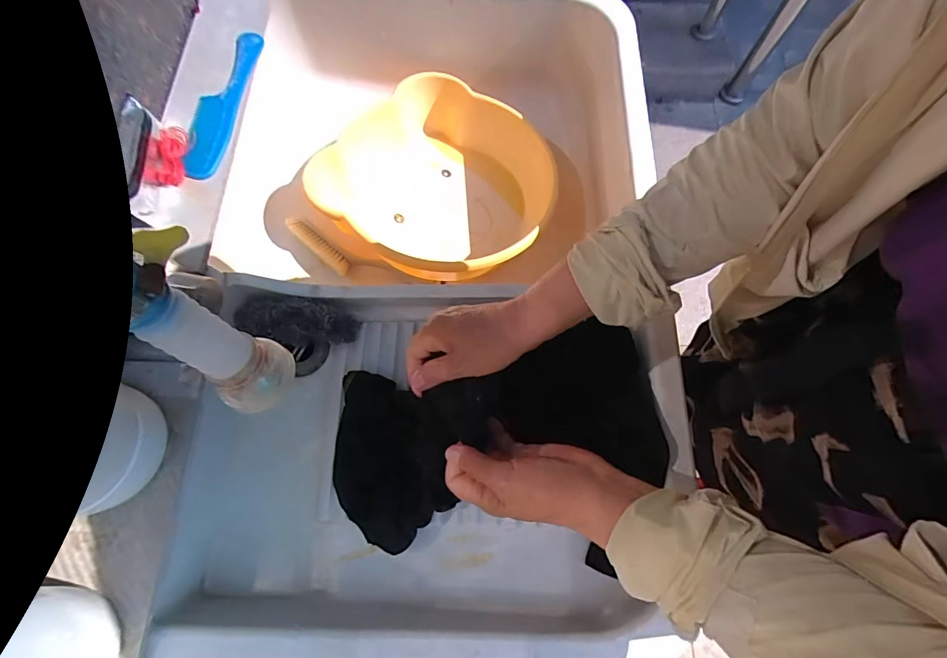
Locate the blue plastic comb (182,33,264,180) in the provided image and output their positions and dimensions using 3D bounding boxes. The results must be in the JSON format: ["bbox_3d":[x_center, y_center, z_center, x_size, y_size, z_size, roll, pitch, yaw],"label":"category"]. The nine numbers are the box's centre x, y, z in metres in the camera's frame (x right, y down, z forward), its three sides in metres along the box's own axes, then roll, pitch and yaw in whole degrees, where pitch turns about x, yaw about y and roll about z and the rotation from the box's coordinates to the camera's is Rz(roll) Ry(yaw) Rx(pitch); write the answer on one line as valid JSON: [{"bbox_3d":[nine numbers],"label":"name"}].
[{"bbox_3d":[-0.290,-0.262,0.504,0.045,0.017,0.204,4,71,1],"label":"blue plastic comb"}]

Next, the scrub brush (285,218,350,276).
[{"bbox_3d":[-0.233,-0.126,0.652,0.120,0.020,0.022,39,75,12],"label":"scrub brush"}]

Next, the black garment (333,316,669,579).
[{"bbox_3d":[0.018,0.113,0.417,0.316,0.042,0.203,-16,72,2],"label":"black garment"}]

